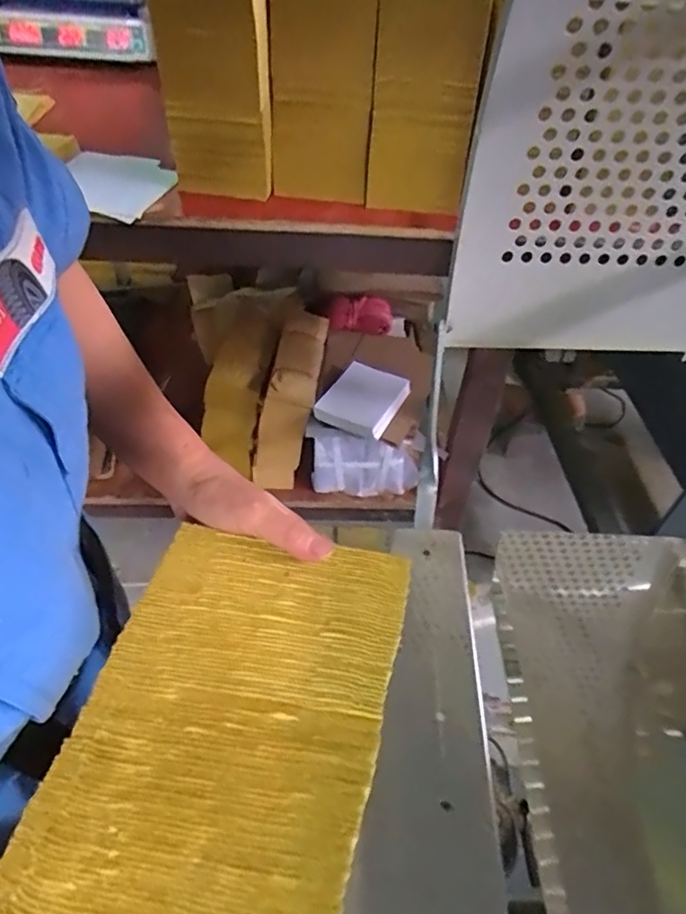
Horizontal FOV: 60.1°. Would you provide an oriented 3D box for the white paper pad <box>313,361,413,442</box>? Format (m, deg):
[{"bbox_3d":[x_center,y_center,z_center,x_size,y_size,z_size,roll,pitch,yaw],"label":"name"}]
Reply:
[{"bbox_3d":[0.035,-0.100,1.009,0.121,0.021,0.144,22,49,15],"label":"white paper pad"}]

